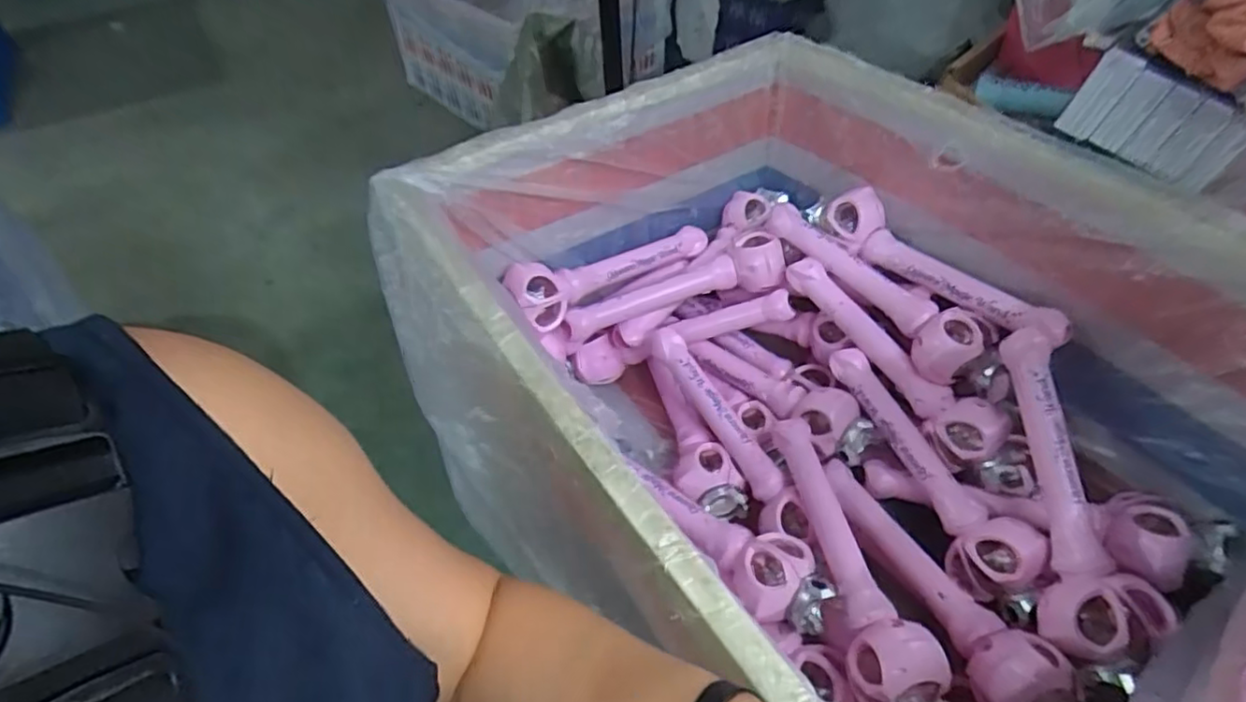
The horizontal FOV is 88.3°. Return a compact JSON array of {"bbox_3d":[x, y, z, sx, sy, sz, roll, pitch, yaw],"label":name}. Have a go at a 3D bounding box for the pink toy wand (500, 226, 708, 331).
[{"bbox_3d":[-0.007,-0.125,0.898,0.333,0.106,0.048,-30,54,-22],"label":"pink toy wand"}]

